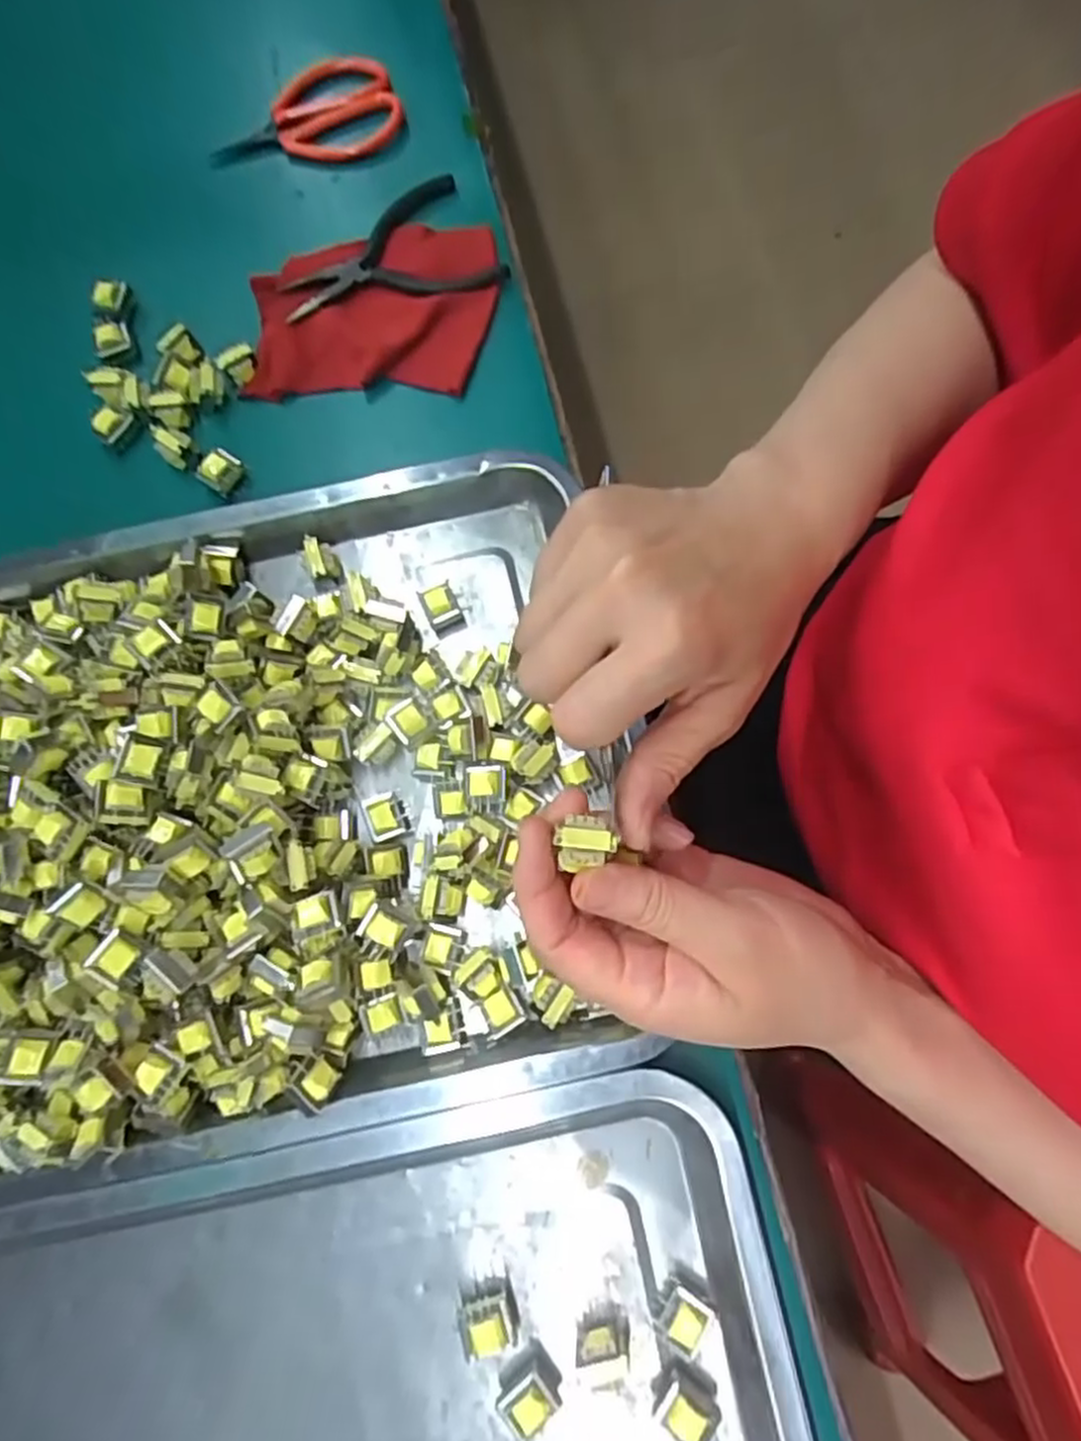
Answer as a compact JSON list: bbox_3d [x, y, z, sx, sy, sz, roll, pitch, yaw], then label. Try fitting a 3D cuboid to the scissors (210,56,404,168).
[{"bbox_3d":[-0.140,-0.358,0.449,0.113,0.022,0.057,-29,76,-6],"label":"scissors"}]

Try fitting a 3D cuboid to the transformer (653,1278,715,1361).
[{"bbox_3d":[0.055,0.228,0.284,0.019,0.018,0.019,-1,75,2],"label":"transformer"}]

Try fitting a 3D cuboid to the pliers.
[{"bbox_3d":[-0.087,-0.257,0.420,0.119,0.012,0.079,-29,76,-6],"label":"pliers"}]

